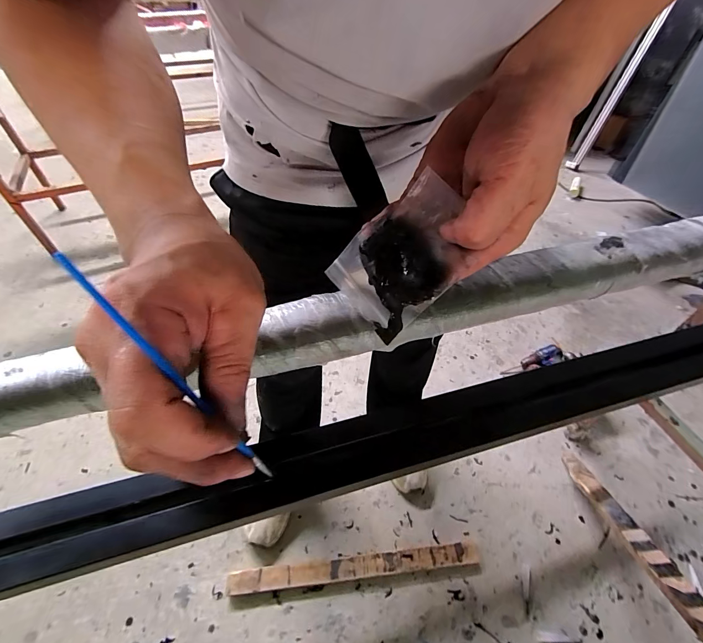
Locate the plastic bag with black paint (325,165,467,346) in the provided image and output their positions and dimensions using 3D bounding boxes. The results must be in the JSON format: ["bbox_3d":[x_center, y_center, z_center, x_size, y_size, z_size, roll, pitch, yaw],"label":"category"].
[{"bbox_3d":[0.036,-0.043,0.227,0.096,0.013,0.070,-43,69,9],"label":"plastic bag with black paint"}]

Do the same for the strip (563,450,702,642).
[{"bbox_3d":[0.594,0.452,0.715,0.053,0.038,0.537,5,14,4],"label":"strip"}]

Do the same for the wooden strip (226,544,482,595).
[{"bbox_3d":[0.004,0.583,0.800,0.577,0.033,0.043,-4,48,-4],"label":"wooden strip"}]

